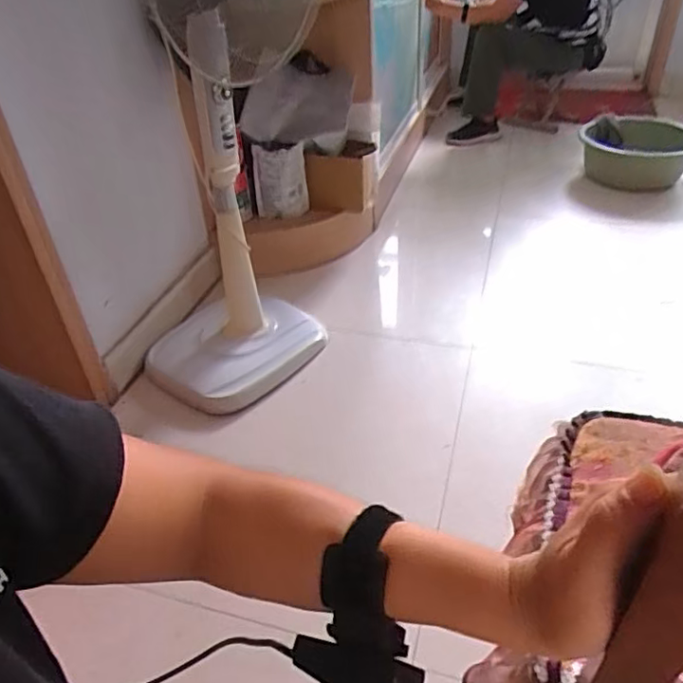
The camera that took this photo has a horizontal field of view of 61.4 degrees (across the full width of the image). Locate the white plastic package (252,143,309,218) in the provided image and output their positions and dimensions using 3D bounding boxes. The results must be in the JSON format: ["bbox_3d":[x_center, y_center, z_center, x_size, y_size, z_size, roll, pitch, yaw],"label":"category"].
[{"bbox_3d":[-0.172,-0.441,1.604,0.146,0.246,0.034,3,58,3],"label":"white plastic package"}]

